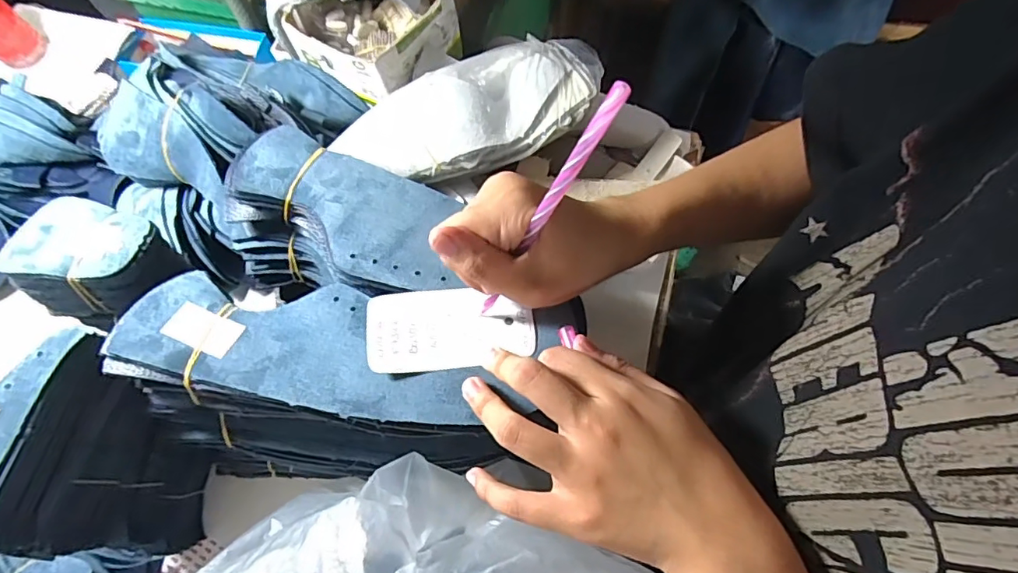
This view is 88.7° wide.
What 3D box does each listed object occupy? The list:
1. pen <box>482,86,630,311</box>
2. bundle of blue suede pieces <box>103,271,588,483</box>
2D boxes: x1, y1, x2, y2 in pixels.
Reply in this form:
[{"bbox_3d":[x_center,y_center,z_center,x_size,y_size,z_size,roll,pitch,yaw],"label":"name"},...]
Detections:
[{"bbox_3d":[0.016,-0.034,0.275,0.008,0.169,0.007,-17,64,-36],"label":"pen"},{"bbox_3d":[-0.107,0.068,0.359,0.291,0.097,0.114,4,67,10],"label":"bundle of blue suede pieces"}]

